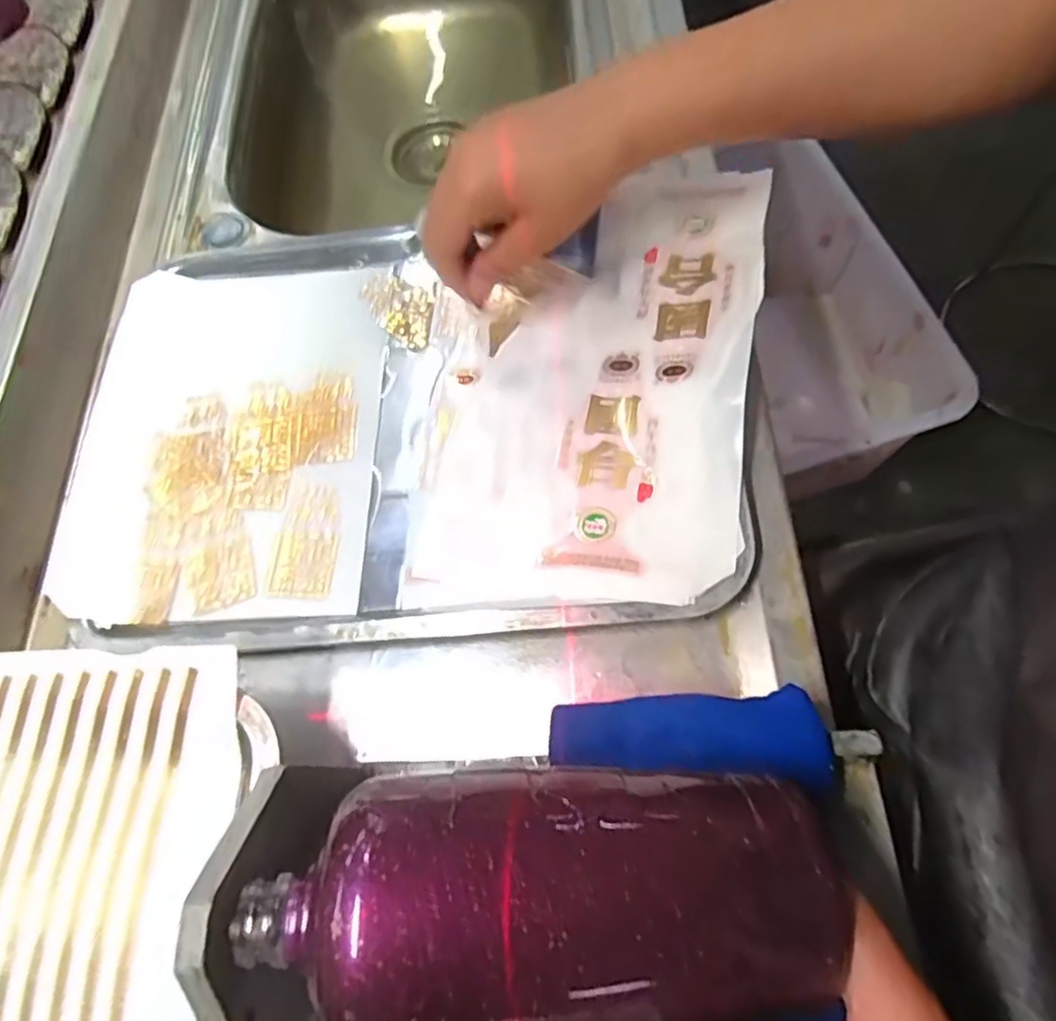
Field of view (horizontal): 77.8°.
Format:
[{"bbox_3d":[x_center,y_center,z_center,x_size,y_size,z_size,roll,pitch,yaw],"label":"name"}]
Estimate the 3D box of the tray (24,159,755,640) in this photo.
[{"bbox_3d":[-0.071,-0.064,0.397,0.411,0.024,0.275,-5,69,8],"label":"tray"}]

